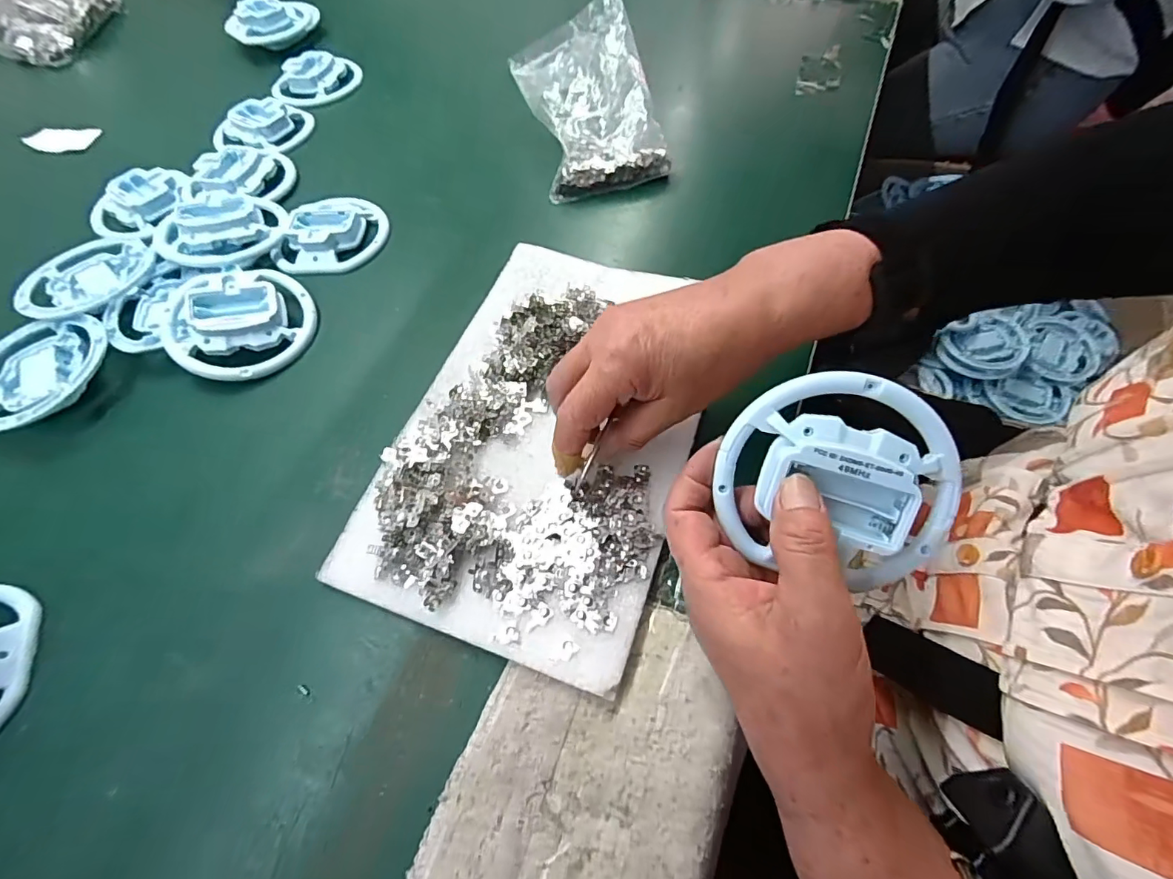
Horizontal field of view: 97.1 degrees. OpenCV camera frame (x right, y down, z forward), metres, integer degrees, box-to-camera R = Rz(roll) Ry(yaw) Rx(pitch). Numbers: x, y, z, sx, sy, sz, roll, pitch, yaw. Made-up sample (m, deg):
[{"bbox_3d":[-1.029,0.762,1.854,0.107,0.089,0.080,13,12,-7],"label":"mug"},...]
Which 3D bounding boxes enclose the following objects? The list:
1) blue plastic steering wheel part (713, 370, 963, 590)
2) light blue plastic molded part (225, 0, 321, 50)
[{"bbox_3d":[0.113,0.019,0.232,0.100,0.020,0.093,15,102,10],"label":"blue plastic steering wheel part"},{"bbox_3d":[-0.392,-0.530,0.650,0.110,0.027,0.073,-25,80,-22],"label":"light blue plastic molded part"}]

